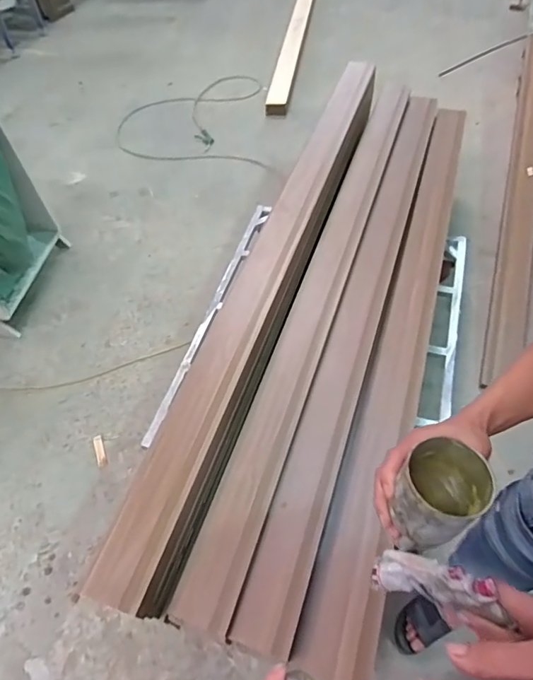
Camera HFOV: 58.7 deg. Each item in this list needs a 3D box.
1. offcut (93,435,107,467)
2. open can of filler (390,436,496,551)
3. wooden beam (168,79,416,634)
[{"bbox_3d":[-0.593,0.394,1.687,0.033,0.019,0.113,-15,56,-12],"label":"offcut"},{"bbox_3d":[0.169,0.158,0.477,0.079,0.102,0.069,-32,58,-18],"label":"open can of filler"},{"bbox_3d":[0.222,-0.246,1.541,0.146,0.085,2.158,14,56,14],"label":"wooden beam"}]

